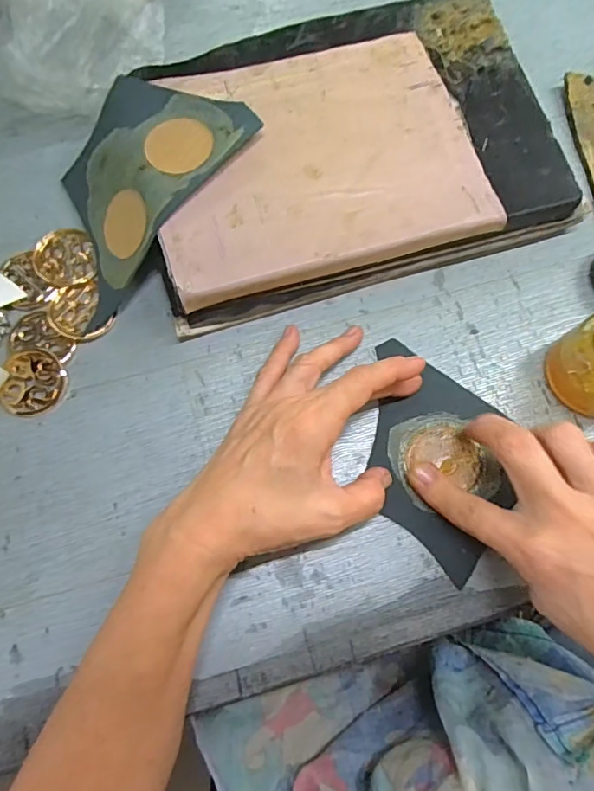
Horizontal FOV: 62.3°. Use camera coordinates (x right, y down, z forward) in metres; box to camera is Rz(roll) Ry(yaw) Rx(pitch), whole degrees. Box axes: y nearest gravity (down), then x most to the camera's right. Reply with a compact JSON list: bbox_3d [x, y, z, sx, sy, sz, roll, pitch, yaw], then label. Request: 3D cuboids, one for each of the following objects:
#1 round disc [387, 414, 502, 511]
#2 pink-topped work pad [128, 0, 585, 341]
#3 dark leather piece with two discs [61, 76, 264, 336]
[{"bbox_3d":[0.095,0.041,0.322,0.063,0.004,0.059,0,74,0],"label":"round disc"},{"bbox_3d":[0.037,-0.178,0.362,0.294,0.048,0.208,-15,75,-5],"label":"pink-topped work pad"},{"bbox_3d":[-0.119,-0.152,0.347,0.104,0.023,0.172,42,99,16],"label":"dark leather piece with two discs"}]

